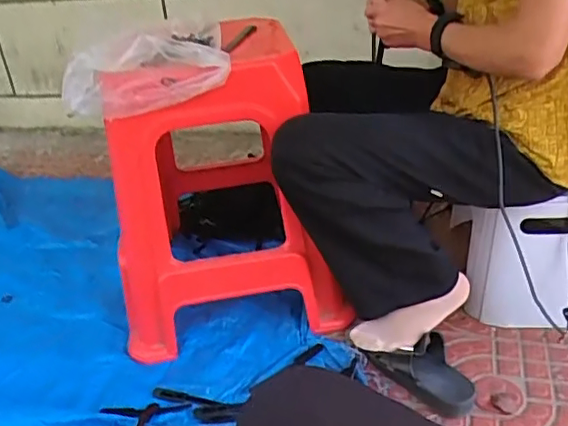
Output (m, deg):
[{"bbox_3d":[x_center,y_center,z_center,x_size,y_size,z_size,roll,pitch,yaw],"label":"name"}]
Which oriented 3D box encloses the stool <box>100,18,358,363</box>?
[{"bbox_3d":[-0.113,-0.067,1.074,0.379,0.510,0.379,-5,29,-1],"label":"stool"}]

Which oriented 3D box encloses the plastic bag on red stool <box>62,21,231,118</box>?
[{"bbox_3d":[-0.205,-0.209,0.857,0.247,0.101,0.071,-6,31,-1],"label":"plastic bag on red stool"}]

